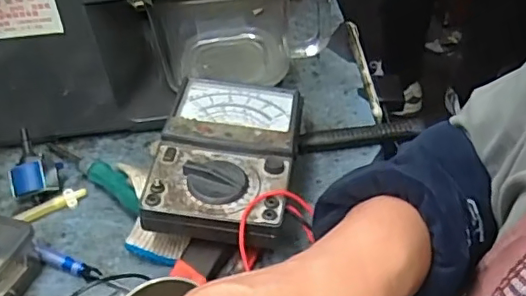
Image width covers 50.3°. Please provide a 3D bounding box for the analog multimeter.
[{"bbox_3d":[-0.030,0.002,0.474,0.110,0.036,0.169,1,40,9],"label":"analog multimeter"}]

